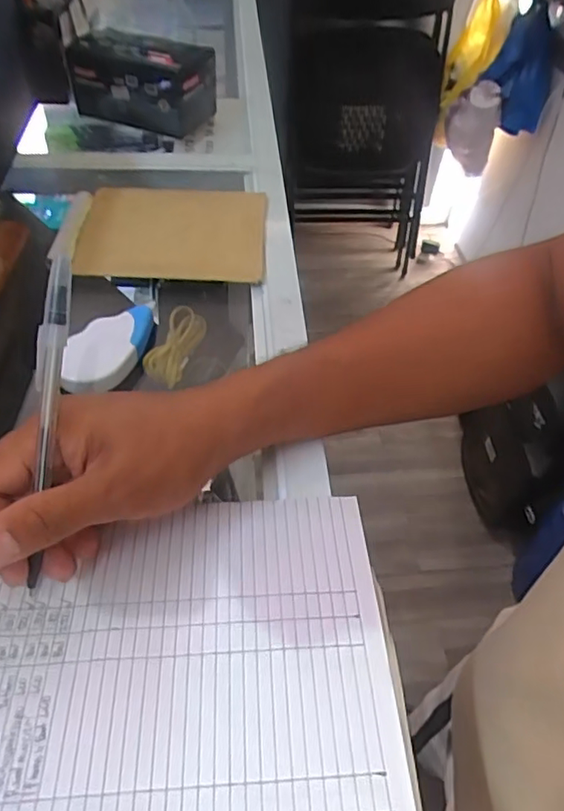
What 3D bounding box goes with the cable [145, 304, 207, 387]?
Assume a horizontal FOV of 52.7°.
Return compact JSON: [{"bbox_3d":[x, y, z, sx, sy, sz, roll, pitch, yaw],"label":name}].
[{"bbox_3d":[-0.127,-0.074,0.692,0.048,0.039,0.116,10,50,6],"label":"cable"}]

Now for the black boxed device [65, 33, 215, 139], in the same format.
[{"bbox_3d":[-0.153,-0.359,0.628,0.147,0.073,0.075,21,52,14],"label":"black boxed device"}]

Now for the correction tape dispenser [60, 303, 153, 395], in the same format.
[{"bbox_3d":[-0.115,-0.041,0.378,0.040,0.015,0.080,16,51,11],"label":"correction tape dispenser"}]

